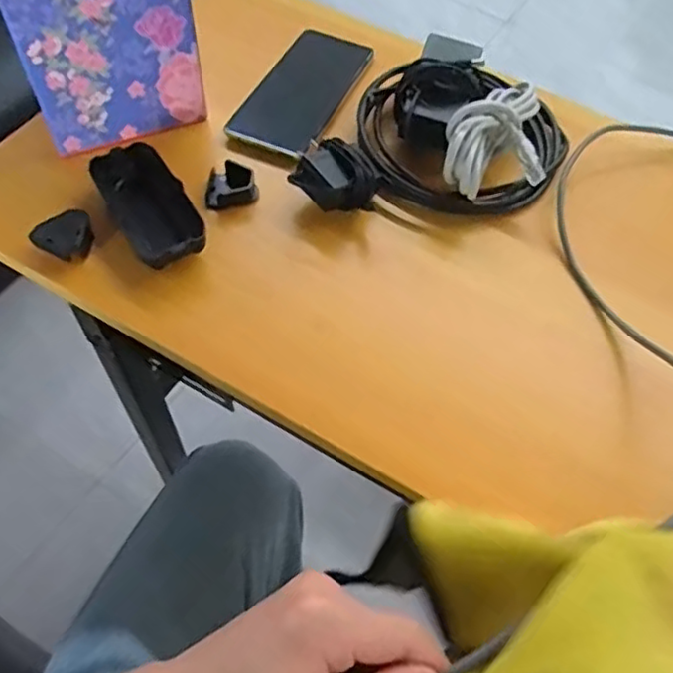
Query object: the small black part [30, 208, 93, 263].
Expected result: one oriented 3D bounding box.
[{"bbox_3d":[-0.195,-0.071,0.461,0.040,0.017,0.035,-21,62,-15],"label":"small black part"}]

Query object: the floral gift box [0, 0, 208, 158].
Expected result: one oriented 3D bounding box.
[{"bbox_3d":[-0.186,-0.245,0.499,0.122,0.139,0.118,-22,63,-16],"label":"floral gift box"}]

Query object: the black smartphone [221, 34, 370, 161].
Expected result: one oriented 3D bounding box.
[{"bbox_3d":[-0.031,-0.214,0.561,0.074,0.011,0.152,21,60,9],"label":"black smartphone"}]

